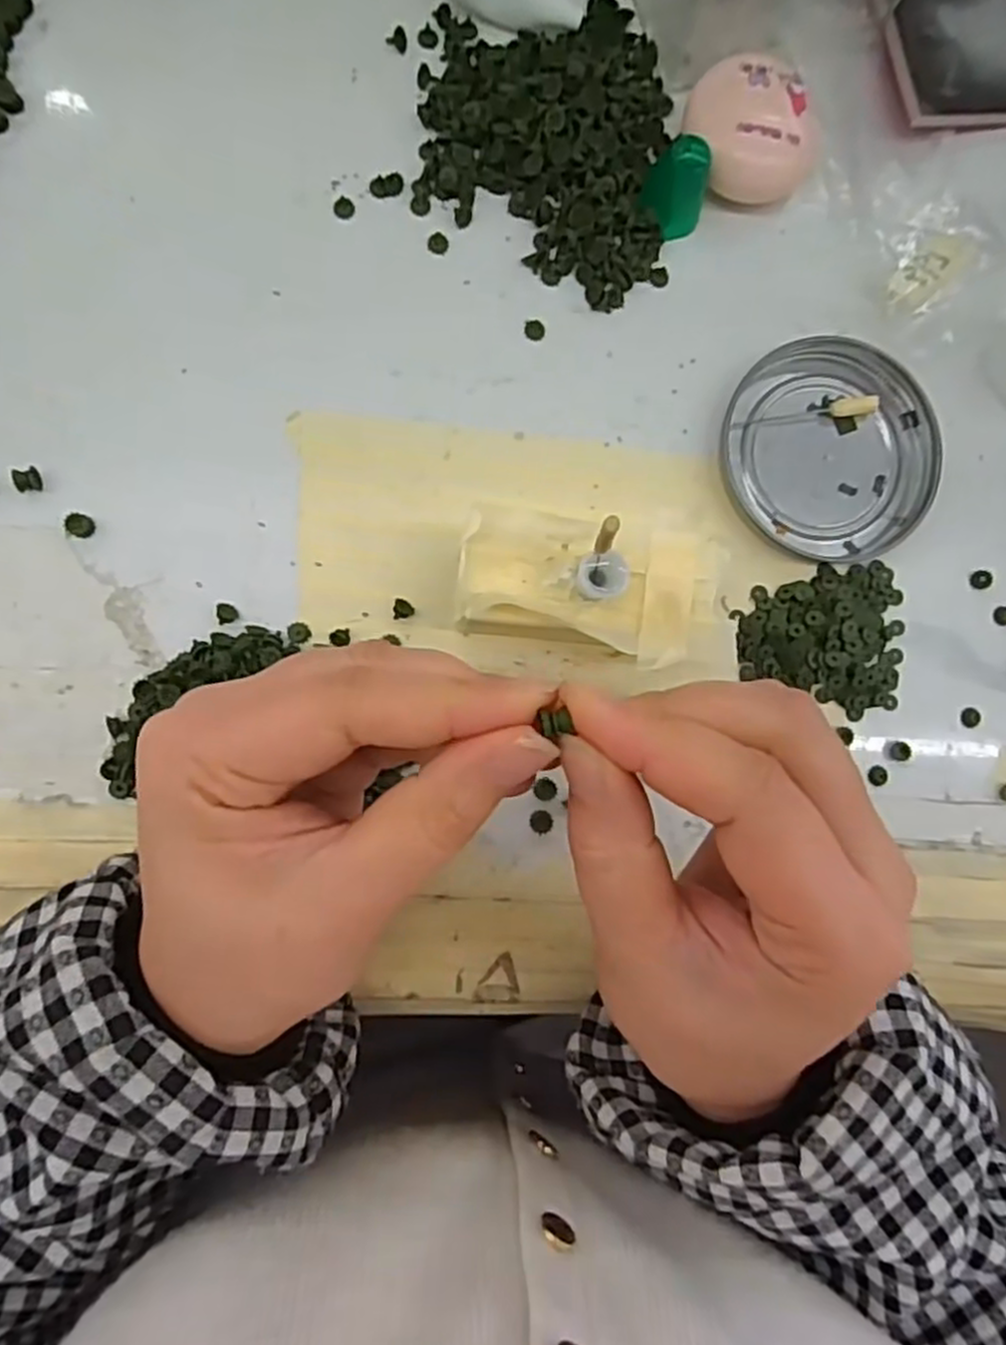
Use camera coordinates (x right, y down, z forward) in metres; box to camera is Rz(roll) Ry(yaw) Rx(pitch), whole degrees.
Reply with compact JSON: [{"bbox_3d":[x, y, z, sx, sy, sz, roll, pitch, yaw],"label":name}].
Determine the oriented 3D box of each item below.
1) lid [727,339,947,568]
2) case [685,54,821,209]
[{"bbox_3d":[0.118,-0.079,0.276,0.072,0.009,0.081,-43,92,-6],"label":"lid"},{"bbox_3d":[0.086,-0.189,0.269,0.046,0.017,0.041,24,85,-4],"label":"case"}]

